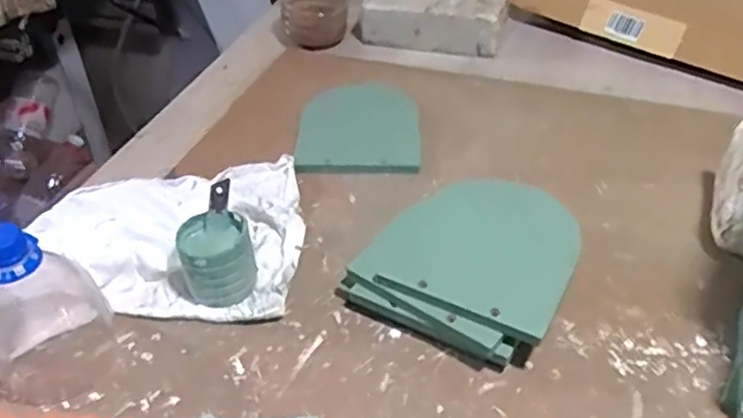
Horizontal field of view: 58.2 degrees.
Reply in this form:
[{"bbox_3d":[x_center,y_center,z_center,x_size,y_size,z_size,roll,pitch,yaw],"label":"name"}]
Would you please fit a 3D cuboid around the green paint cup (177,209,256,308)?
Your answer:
[{"bbox_3d":[-0.139,0.043,0.599,0.060,0.058,0.061,0,40,0],"label":"green paint cup"}]

